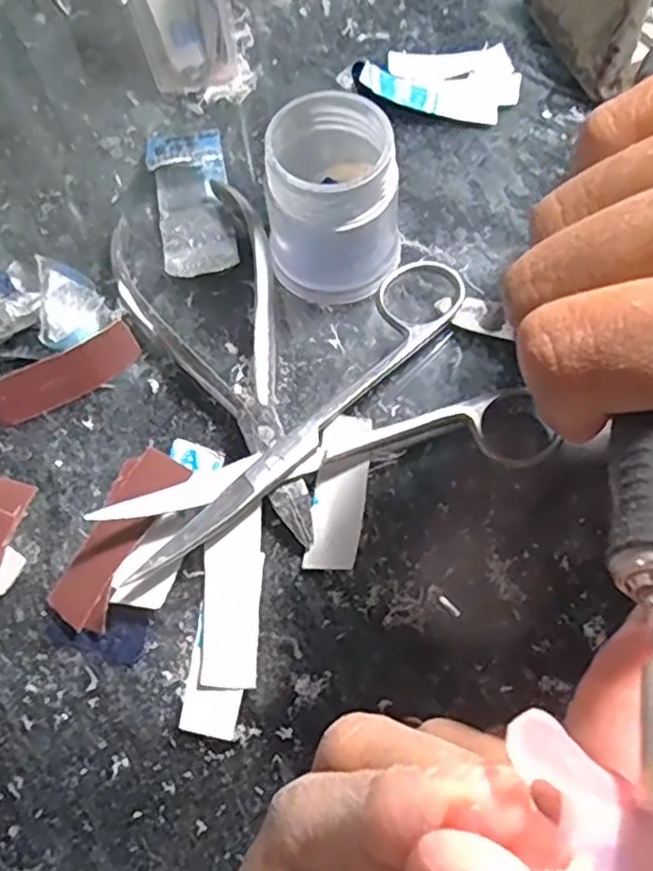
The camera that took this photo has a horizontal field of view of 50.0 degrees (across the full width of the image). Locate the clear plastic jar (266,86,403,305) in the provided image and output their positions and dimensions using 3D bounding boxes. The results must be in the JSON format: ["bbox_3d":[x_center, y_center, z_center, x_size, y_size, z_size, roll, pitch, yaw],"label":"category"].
[{"bbox_3d":[0.003,-0.073,0.219,0.040,0.052,0.042,0,68,1],"label":"clear plastic jar"}]

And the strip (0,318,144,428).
[{"bbox_3d":[-0.083,-0.019,0.220,0.049,0.016,0.006,-26,35,-5],"label":"strip"}]

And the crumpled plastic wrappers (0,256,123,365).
[{"bbox_3d":[-0.097,-0.039,0.225,0.051,0.022,0.035,6,68,4],"label":"crumpled plastic wrappers"}]

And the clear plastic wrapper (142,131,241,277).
[{"bbox_3d":[-0.047,-0.082,0.246,0.027,0.013,0.055,-12,68,-4],"label":"clear plastic wrapper"}]

